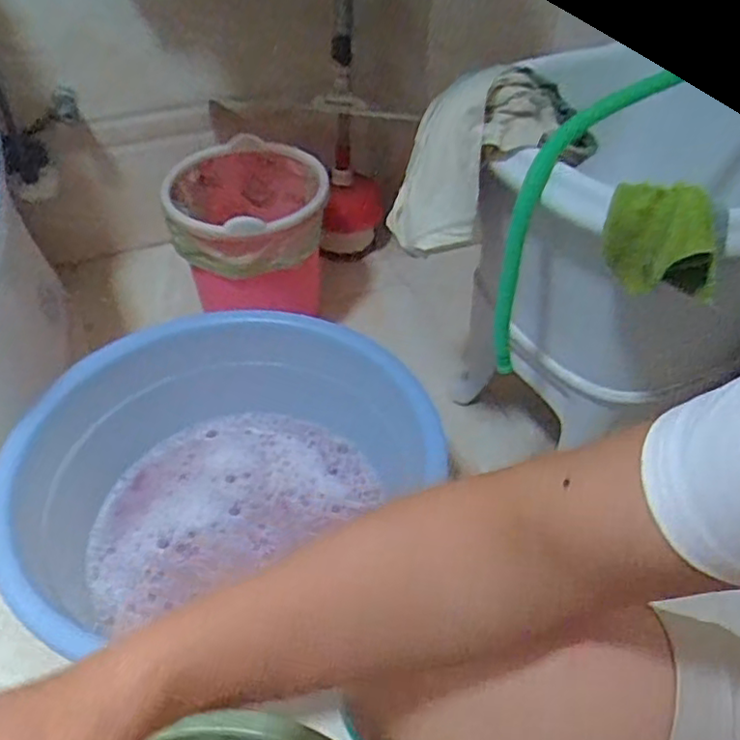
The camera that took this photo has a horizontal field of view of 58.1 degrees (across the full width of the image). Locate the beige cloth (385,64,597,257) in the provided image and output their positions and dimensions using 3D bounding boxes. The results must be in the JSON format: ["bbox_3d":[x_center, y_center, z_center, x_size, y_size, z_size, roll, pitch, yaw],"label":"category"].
[{"bbox_3d":[0.112,-0.226,0.703,0.220,0.138,0.055,-34,21,2],"label":"beige cloth"}]

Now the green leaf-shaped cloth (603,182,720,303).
[{"bbox_3d":[0.258,-0.113,0.586,0.102,0.079,0.059,19,49,16],"label":"green leaf-shaped cloth"}]

